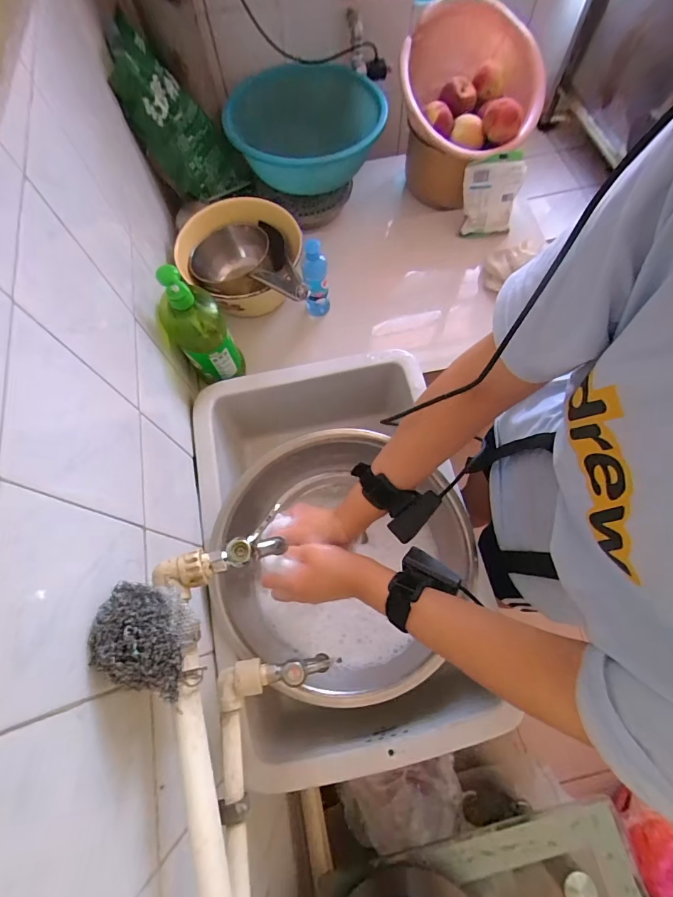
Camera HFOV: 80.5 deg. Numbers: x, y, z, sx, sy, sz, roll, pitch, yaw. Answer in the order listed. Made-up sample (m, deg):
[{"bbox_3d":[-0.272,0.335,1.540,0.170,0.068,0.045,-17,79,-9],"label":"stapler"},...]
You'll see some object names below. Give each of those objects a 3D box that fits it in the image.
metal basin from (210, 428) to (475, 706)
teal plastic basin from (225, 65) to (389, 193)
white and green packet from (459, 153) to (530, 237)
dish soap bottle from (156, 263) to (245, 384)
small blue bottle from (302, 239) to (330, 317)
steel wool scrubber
[{"bbox_3d":[0.002,0.171,0.609,0.351,0.142,0.353,-1,69,2],"label":"metal basin"},{"bbox_3d":[-0.060,-0.662,0.848,0.314,0.168,0.272,-3,69,1],"label":"teal plastic basin"},{"bbox_3d":[0.310,-0.503,0.796,0.107,0.144,0.030,-1,49,12],"label":"white and green packet"},{"bbox_3d":[-0.225,-0.190,0.656,0.091,0.236,0.070,-30,71,-9],"label":"dish soap bottle"},{"bbox_3d":[-0.039,-0.319,0.762,0.045,0.159,0.038,-2,69,1],"label":"small blue bottle"},{"bbox_3d":[-0.159,0.157,0.337,0.078,0.057,0.073,8,70,5],"label":"steel wool scrubber"}]

